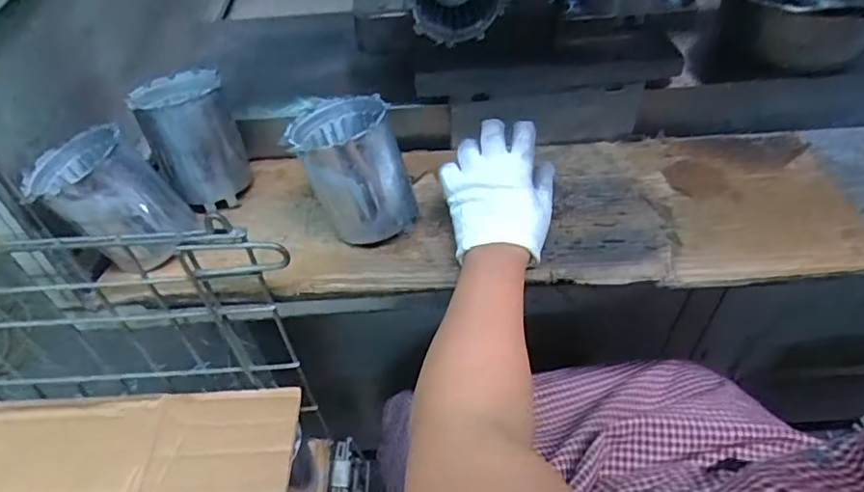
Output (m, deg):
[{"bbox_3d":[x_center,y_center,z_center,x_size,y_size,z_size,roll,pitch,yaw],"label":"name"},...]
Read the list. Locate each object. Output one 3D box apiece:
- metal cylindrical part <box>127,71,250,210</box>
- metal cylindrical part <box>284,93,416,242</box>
[{"bbox_3d":[-0.255,-0.117,0.606,0.090,0.111,0.109,-19,50,-14],"label":"metal cylindrical part"},{"bbox_3d":[-0.077,-0.077,0.545,0.100,0.113,0.107,-2,48,2],"label":"metal cylindrical part"}]

